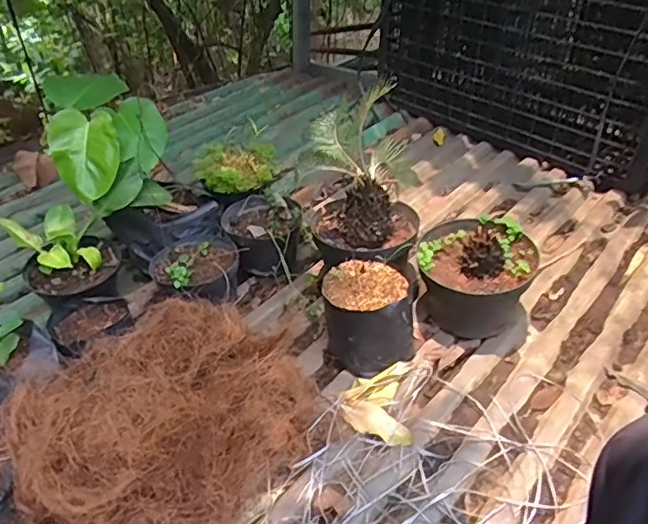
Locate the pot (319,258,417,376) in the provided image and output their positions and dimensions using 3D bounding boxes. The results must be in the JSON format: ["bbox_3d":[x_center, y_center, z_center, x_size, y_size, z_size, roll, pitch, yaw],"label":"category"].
[{"bbox_3d":[0.079,0.104,1.010,0.169,0.152,0.137,6,38,5],"label":"pot"}]

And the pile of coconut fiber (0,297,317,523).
[{"bbox_3d":[-0.224,0.240,0.838,0.436,0.154,0.318,-20,43,-26],"label":"pile of coconut fiber"}]

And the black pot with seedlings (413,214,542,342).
[{"bbox_3d":[0.282,0.026,1.073,0.212,0.183,0.192,0,38,-3],"label":"black pot with seedlings"}]

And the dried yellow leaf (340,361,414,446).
[{"bbox_3d":[0.086,0.235,0.942,0.114,0.031,0.151,1,38,3],"label":"dried yellow leaf"}]

